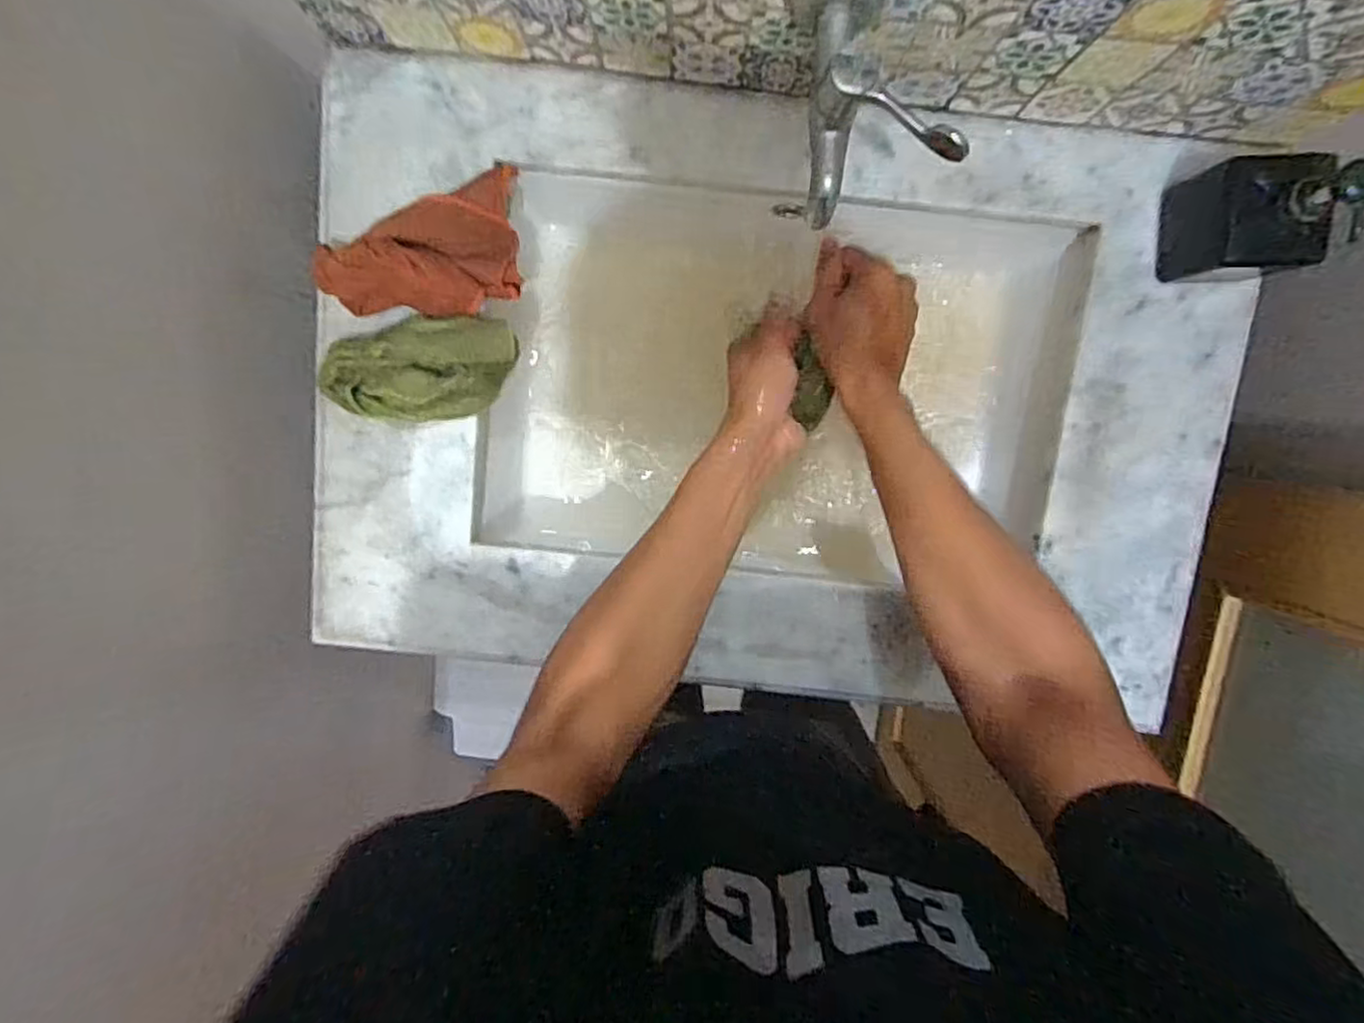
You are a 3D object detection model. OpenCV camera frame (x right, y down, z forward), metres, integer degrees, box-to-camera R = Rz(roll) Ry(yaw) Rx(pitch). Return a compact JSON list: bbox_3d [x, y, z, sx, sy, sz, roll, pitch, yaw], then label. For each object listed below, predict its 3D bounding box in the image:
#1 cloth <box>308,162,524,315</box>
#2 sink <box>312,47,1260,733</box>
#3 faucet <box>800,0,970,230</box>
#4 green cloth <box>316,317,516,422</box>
[{"bbox_3d":[-0.181,-0.180,0.482,0.154,0.059,0.091,-25,97,5],"label":"cloth"},{"bbox_3d":[0.066,-0.090,0.584,0.702,0.145,0.445,5,99,1],"label":"sink"},{"bbox_3d":[0.102,-0.224,0.361,0.066,0.076,0.111,-4,99,0],"label":"faucet"},{"bbox_3d":[-0.190,-0.104,0.499,0.135,0.044,0.071,0,99,1],"label":"green cloth"}]

